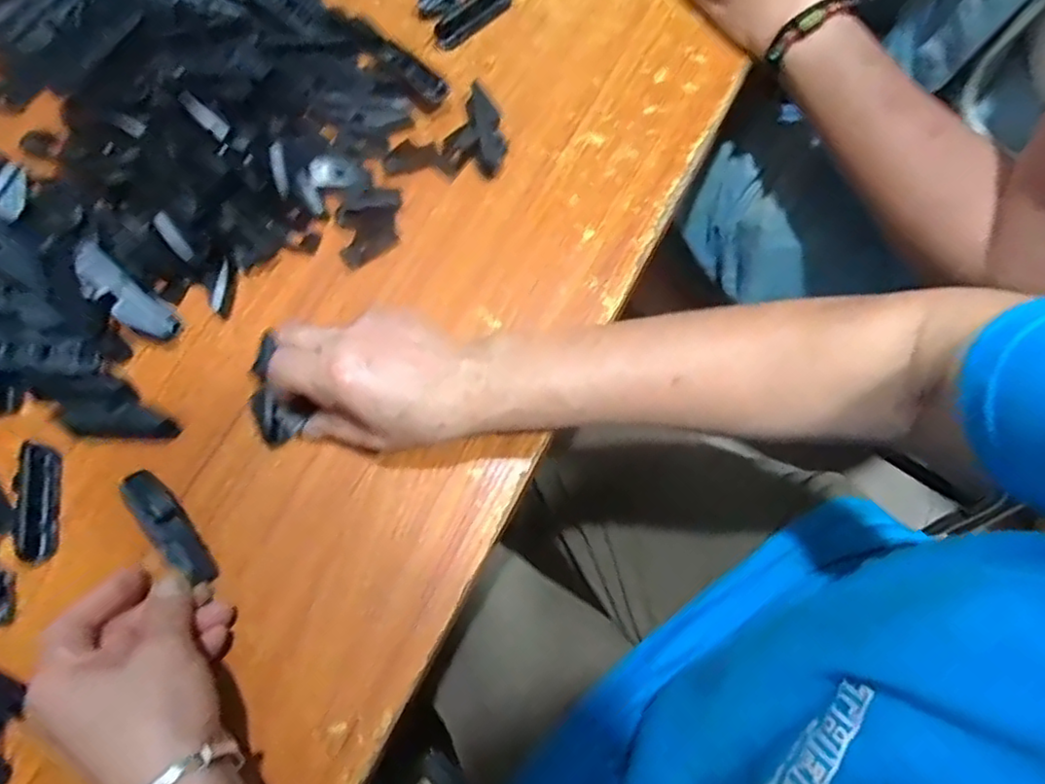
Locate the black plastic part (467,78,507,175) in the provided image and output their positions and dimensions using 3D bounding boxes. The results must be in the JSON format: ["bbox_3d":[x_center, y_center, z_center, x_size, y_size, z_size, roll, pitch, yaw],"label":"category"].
[{"bbox_3d":[-0.025,-0.187,0.455,0.023,0.012,0.070,-8,73,-1],"label":"black plastic part"}]

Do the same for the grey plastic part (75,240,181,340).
[{"bbox_3d":[-0.258,-0.063,0.414,0.025,0.013,0.073,-46,108,-11],"label":"grey plastic part"}]

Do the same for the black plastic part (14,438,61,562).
[{"bbox_3d":[-0.294,0.066,0.389,0.018,0.013,0.072,-11,73,-2],"label":"black plastic part"}]

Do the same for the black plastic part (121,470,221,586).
[{"bbox_3d":[-0.208,0.080,0.379,0.076,0.014,0.025,48,37,7],"label":"black plastic part"}]

